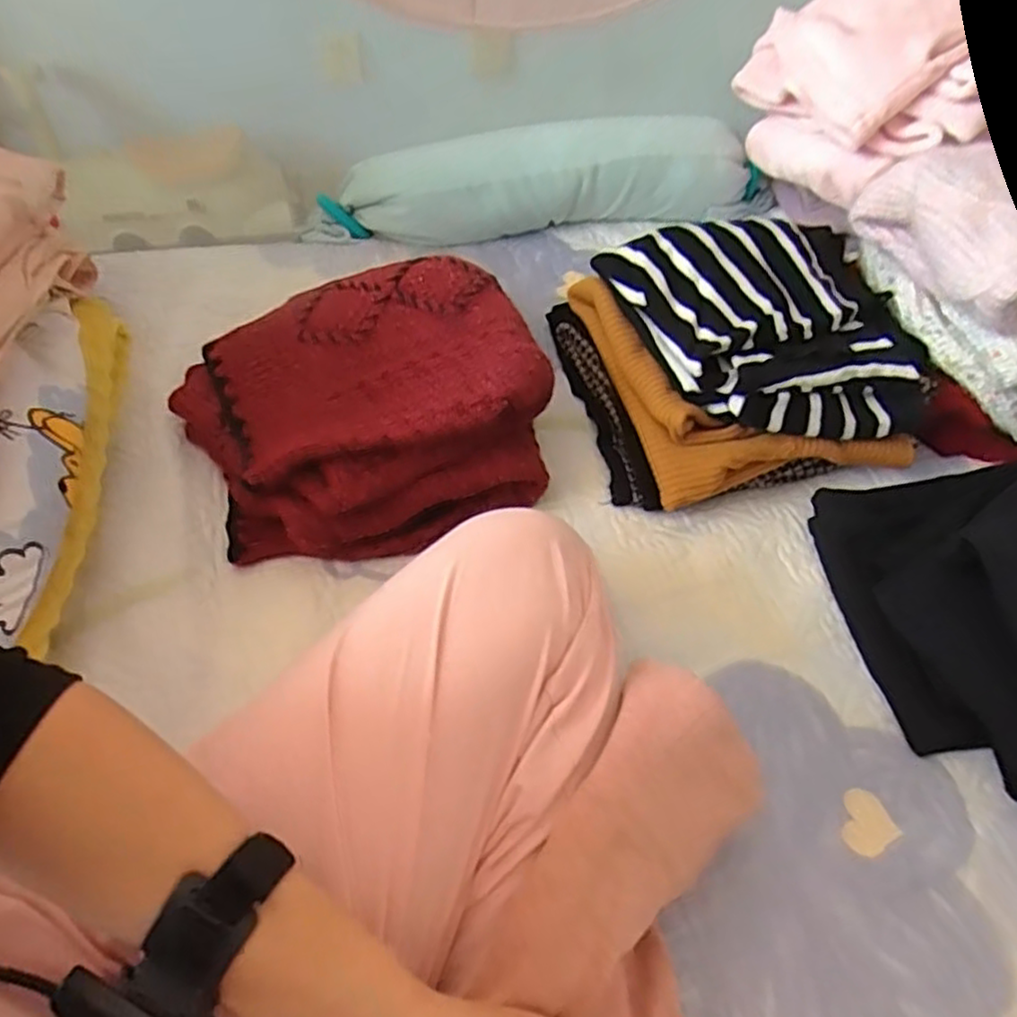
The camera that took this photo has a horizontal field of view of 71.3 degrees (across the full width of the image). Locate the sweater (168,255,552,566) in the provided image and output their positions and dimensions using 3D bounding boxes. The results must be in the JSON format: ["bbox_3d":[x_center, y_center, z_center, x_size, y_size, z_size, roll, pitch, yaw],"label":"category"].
[{"bbox_3d":[-0.119,-0.090,0.607,0.288,0.107,0.259,-20,57,-18],"label":"sweater"}]

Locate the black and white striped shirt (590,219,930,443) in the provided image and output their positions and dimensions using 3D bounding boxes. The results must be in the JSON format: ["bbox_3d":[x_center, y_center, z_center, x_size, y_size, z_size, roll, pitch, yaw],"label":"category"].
[{"bbox_3d":[0.247,-0.171,0.649,0.272,0.073,0.236,-8,54,-10],"label":"black and white striped shirt"}]

